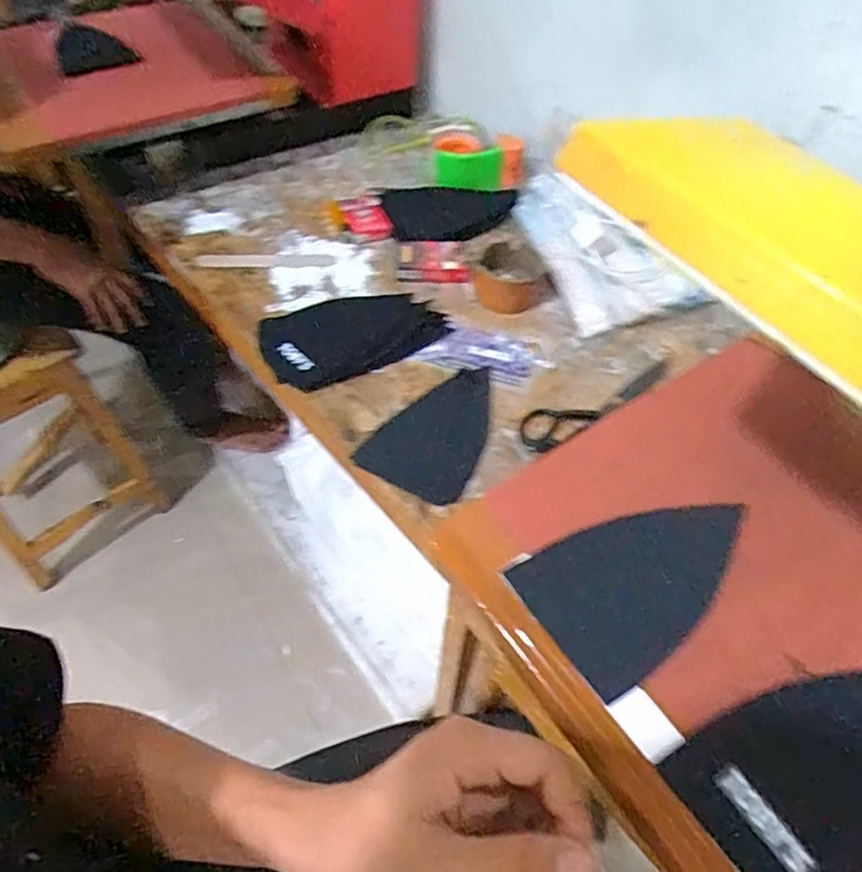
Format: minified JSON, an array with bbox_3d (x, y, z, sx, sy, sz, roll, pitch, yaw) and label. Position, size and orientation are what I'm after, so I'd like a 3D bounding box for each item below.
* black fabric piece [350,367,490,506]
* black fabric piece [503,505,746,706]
[{"bbox_3d":[0.006,-0.013,0.693,0.111,0.011,0.168,24,63,7],"label":"black fabric piece"},{"bbox_3d":[0.143,0.093,0.425,0.159,0.004,0.097,-26,60,-18],"label":"black fabric piece"}]

